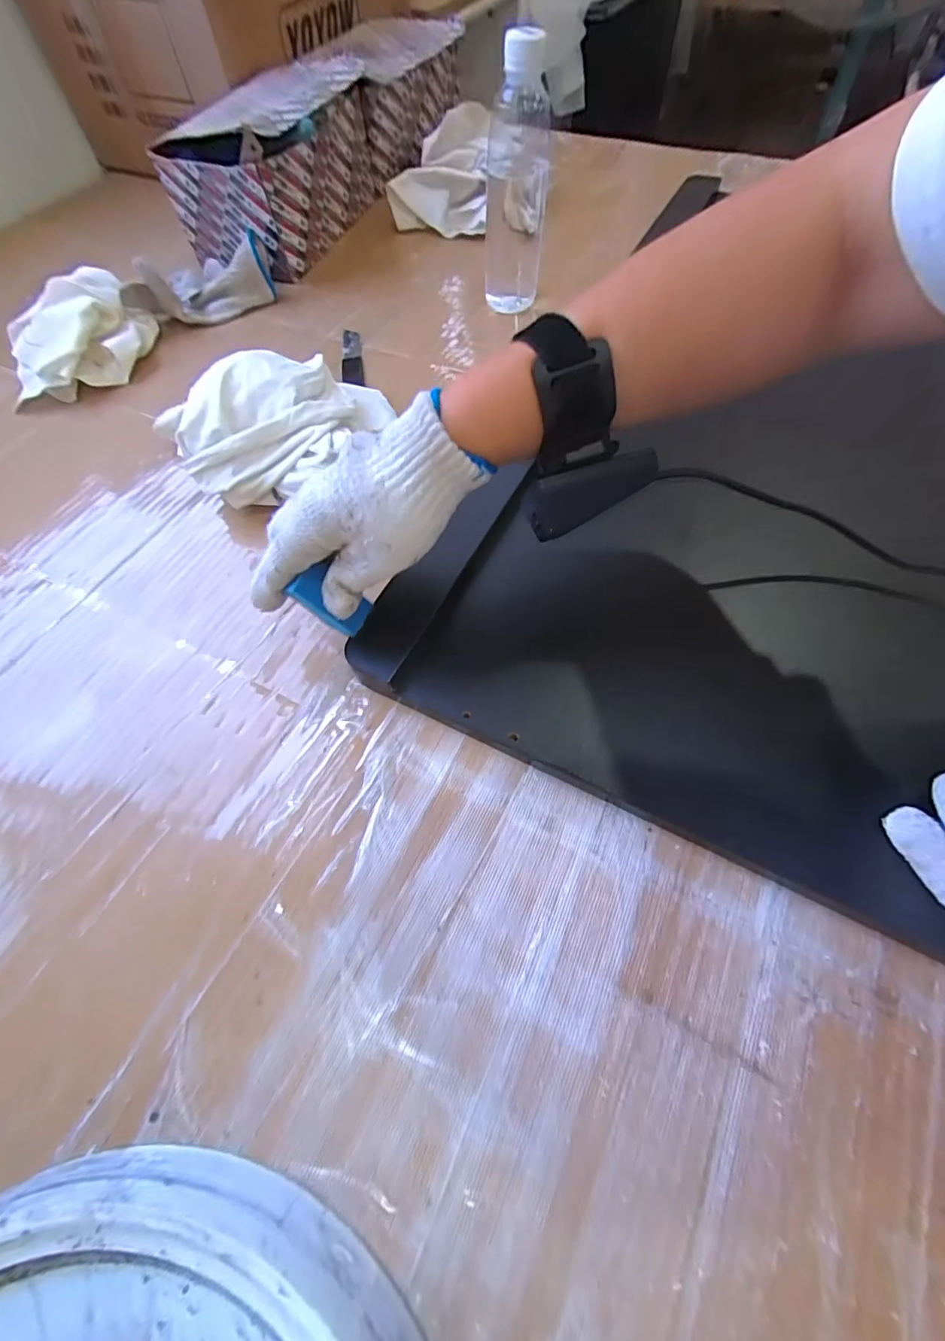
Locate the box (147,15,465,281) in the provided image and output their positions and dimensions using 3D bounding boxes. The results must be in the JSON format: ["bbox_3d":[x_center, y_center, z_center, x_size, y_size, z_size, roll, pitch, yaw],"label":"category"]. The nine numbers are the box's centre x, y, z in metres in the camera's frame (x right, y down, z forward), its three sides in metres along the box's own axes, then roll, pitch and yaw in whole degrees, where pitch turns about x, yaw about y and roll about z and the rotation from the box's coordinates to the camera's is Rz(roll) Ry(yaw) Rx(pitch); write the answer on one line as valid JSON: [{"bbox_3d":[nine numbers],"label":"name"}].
[{"bbox_3d":[-0.180,-0.702,0.650,0.168,0.122,0.515,17,63,14],"label":"box"}]

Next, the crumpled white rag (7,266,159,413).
[{"bbox_3d":[-0.407,-0.342,0.507,0.158,0.061,0.123,-41,65,-18],"label":"crumpled white rag"}]

